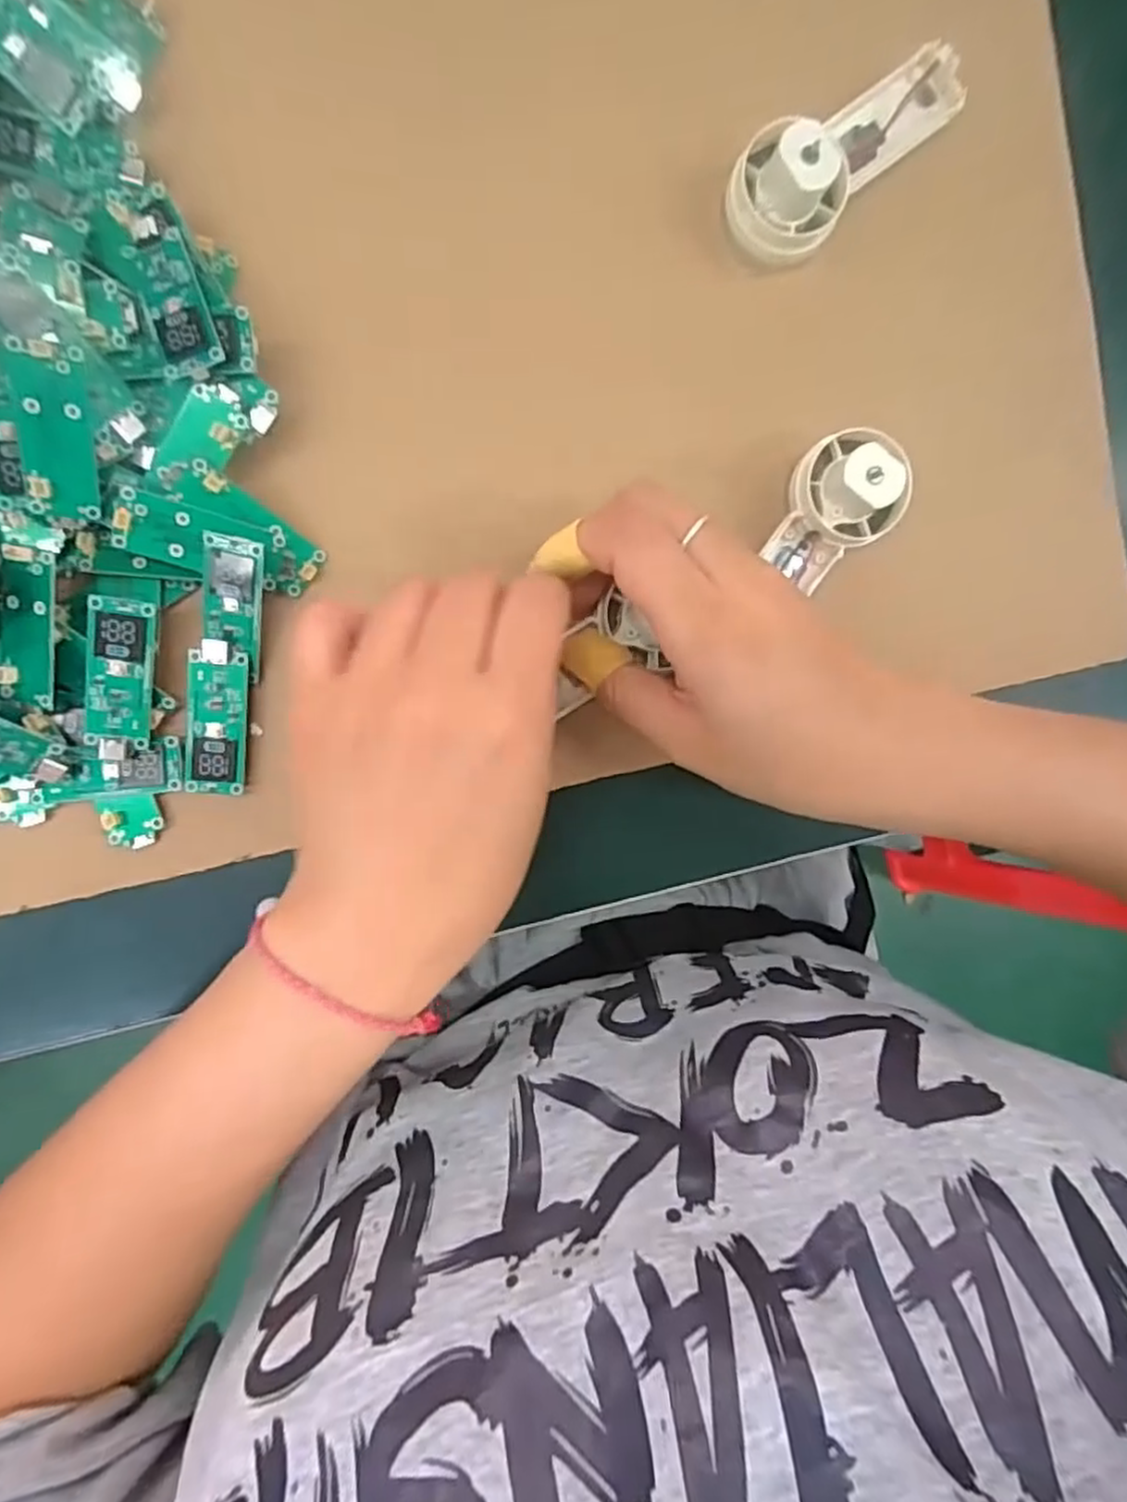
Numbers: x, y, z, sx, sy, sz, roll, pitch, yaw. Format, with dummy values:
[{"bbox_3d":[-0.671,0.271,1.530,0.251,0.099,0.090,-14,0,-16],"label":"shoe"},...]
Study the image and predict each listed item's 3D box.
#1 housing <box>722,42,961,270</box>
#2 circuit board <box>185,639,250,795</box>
[{"bbox_3d":[0.099,-0.211,0.247,0.094,0.028,0.036,-43,97,-5],"label":"housing"},{"bbox_3d":[-0.117,-0.011,0.242,0.020,0.006,0.050,4,91,-8],"label":"circuit board"}]

